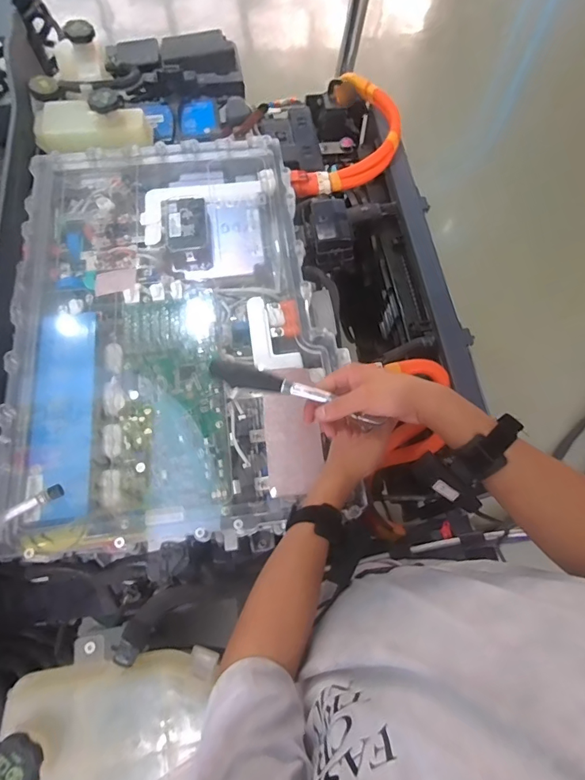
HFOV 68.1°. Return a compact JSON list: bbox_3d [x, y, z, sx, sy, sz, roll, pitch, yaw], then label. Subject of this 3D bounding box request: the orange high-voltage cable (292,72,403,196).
[{"bbox_3d":[0.121,-0.486,0.854,0.162,0.062,0.297,23,69,8],"label":"orange high-voltage cable"}]

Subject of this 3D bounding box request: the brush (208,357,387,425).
[{"bbox_3d":[0.000,0.001,0.457,0.186,0.013,0.026,18,69,6],"label":"brush"}]

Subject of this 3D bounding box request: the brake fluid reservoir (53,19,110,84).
[{"bbox_3d":[-0.391,-0.616,0.797,0.091,0.060,0.097,-27,71,-11],"label":"brake fluid reservoir"}]

